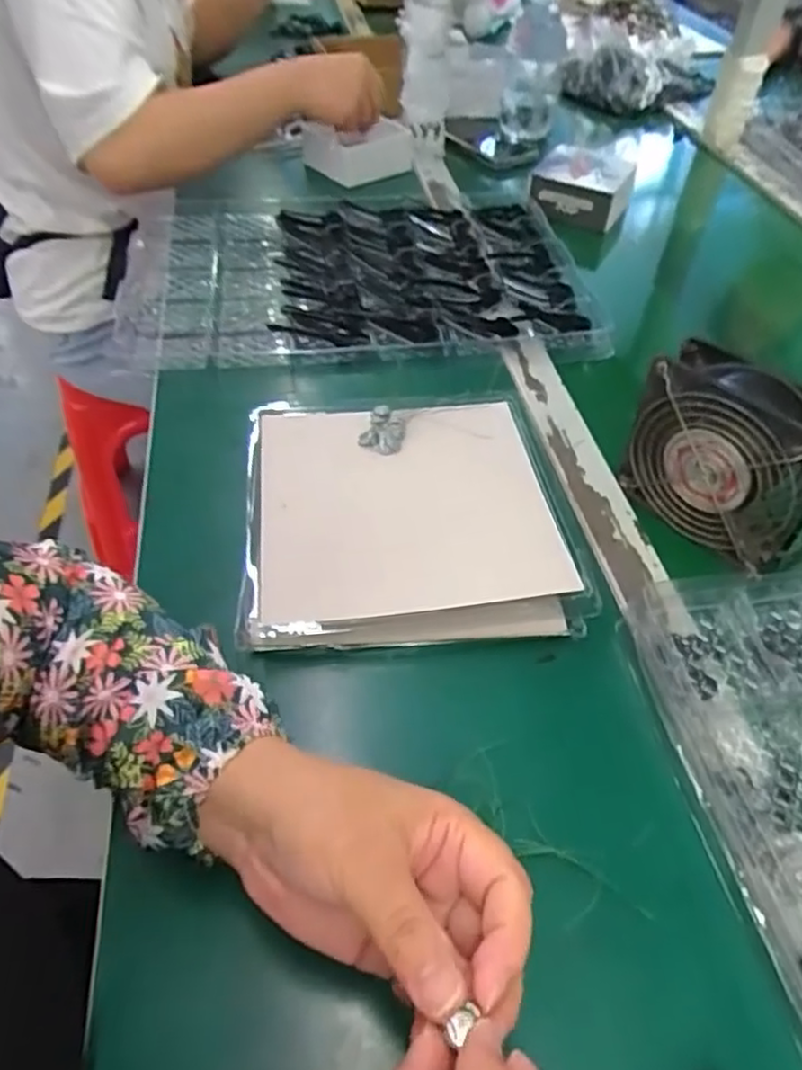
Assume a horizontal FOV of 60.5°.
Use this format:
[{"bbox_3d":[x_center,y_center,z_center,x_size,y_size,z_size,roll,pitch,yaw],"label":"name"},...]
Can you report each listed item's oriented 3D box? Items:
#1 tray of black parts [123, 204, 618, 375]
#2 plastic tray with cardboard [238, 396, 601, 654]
[{"bbox_3d":[-0.045,-0.265,0.690,0.433,0.029,0.320,-6,48,-7],"label":"tray of black parts"},{"bbox_3d":[0.004,-0.022,0.460,0.207,0.024,0.210,-1,49,-4],"label":"plastic tray with cardboard"}]

